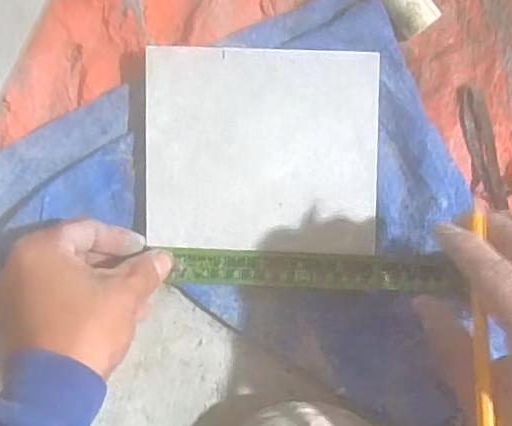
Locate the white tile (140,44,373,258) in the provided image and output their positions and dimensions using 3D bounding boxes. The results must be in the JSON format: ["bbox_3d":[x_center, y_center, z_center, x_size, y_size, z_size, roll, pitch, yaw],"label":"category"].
[{"bbox_3d":[0.005,-0.039,0.376,0.144,0.008,0.125,1,92,-5],"label":"white tile"}]

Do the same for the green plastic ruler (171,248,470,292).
[{"bbox_3d":[0.041,0.038,0.384,0.185,0.009,0.022,3,91,-5],"label":"green plastic ruler"}]

